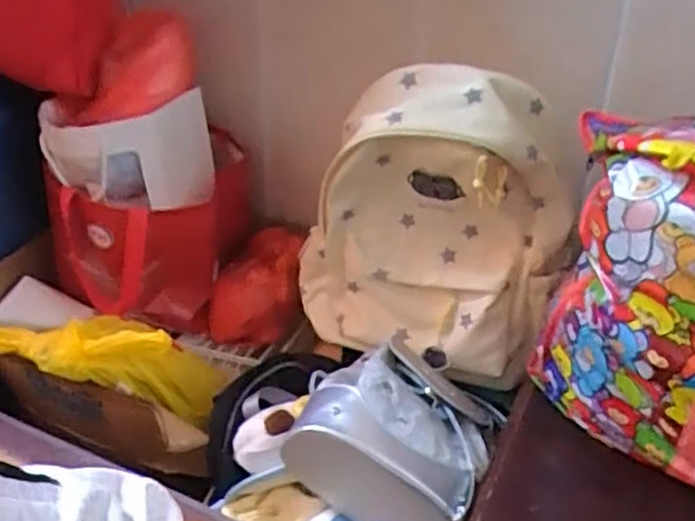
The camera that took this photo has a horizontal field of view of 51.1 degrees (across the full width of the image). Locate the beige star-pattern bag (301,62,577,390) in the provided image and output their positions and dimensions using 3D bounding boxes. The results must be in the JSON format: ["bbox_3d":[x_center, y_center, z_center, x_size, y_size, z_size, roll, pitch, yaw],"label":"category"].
[{"bbox_3d":[0.096,-0.048,0.893,0.319,0.341,0.134,15,35,22],"label":"beige star-pattern bag"}]

